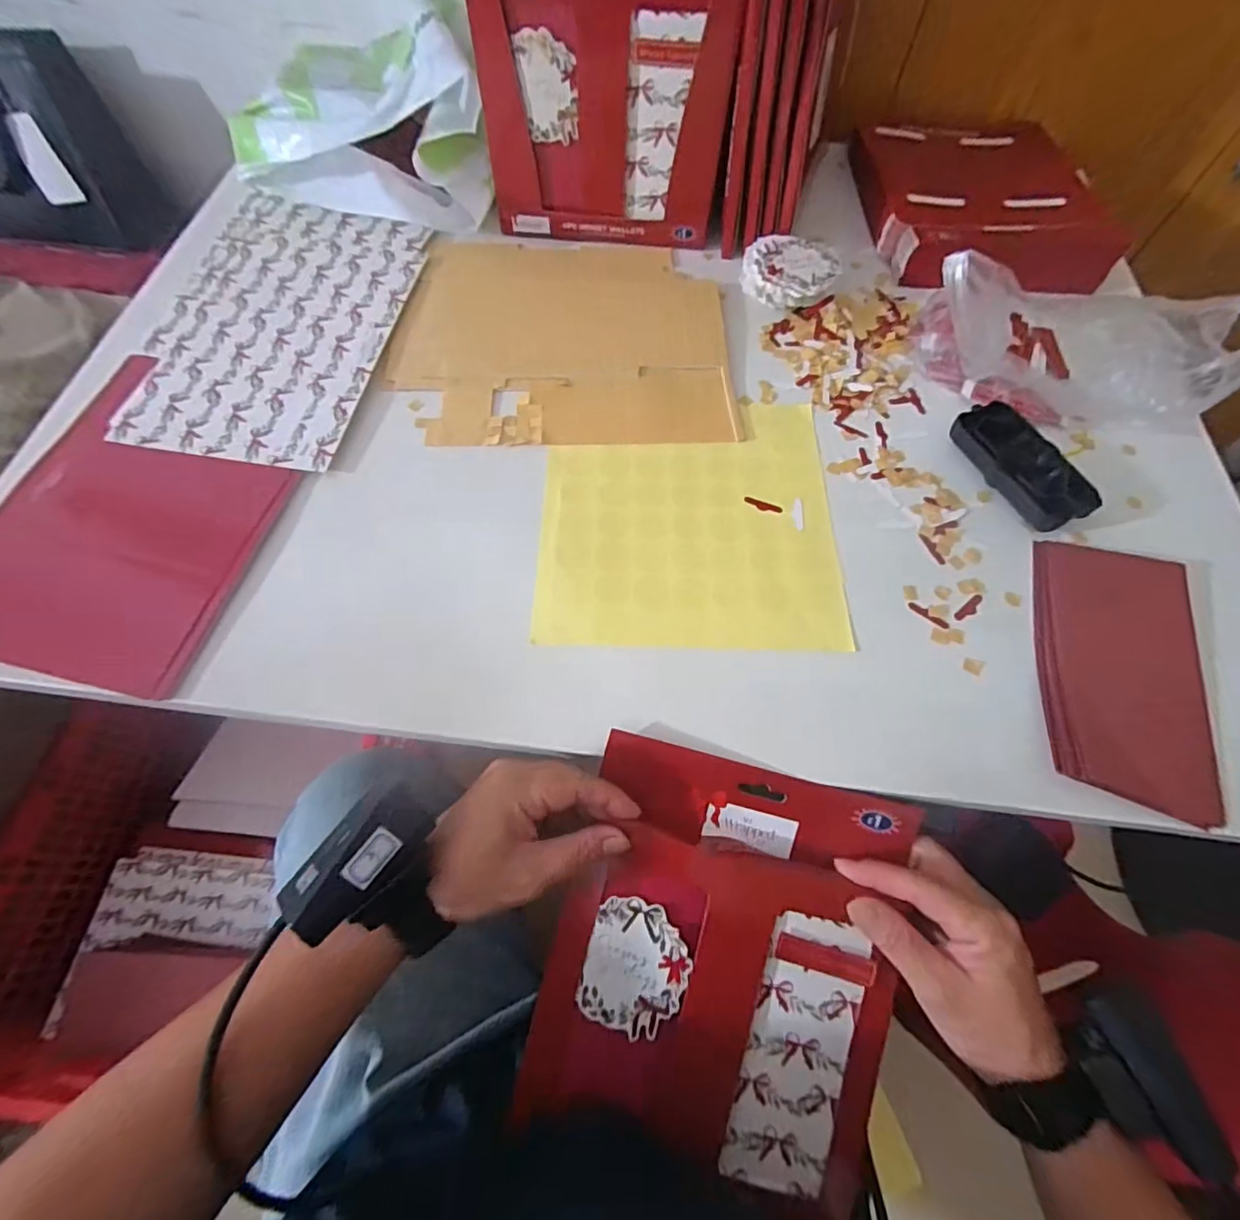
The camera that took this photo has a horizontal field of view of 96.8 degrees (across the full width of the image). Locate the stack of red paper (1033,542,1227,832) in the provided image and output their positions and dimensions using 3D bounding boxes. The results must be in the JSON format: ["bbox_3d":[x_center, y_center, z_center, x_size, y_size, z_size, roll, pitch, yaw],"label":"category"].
[{"bbox_3d":[0.329,0.037,0.358,0.103,0.009,0.177,16,64,6],"label":"stack of red paper"}]

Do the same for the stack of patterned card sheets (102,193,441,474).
[{"bbox_3d":[-0.297,-0.258,0.476,0.201,0.011,0.307,8,63,2],"label":"stack of patterned card sheets"}]

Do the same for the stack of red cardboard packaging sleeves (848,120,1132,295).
[{"bbox_3d":[0.357,-0.417,0.560,0.199,0.058,0.238,0,63,-2],"label":"stack of red cardboard packaging sleeves"}]

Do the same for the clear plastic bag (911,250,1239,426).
[{"bbox_3d":[0.355,-0.227,0.429,0.208,0.124,0.146,26,65,11],"label":"clear plastic bag"}]

